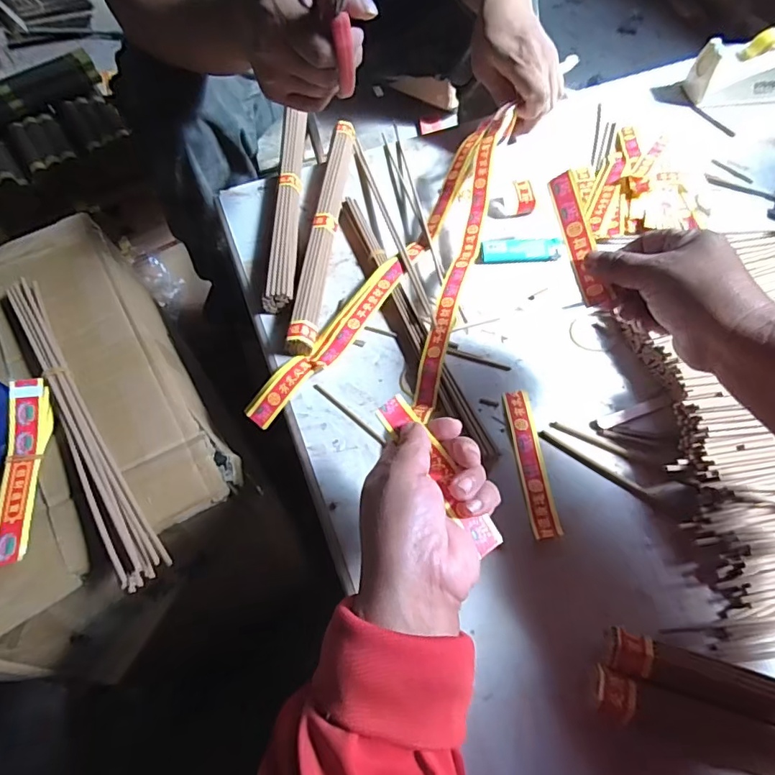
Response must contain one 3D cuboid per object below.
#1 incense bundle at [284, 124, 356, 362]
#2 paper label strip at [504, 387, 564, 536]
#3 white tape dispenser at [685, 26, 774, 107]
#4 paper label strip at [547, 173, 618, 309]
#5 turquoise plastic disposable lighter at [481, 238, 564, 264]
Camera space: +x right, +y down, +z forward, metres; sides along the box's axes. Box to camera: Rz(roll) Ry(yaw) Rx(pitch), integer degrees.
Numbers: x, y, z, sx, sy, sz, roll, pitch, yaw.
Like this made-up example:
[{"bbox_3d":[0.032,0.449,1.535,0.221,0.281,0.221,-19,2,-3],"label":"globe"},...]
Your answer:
[{"bbox_3d":[-0.062,-0.170,0.522,0.025,0.020,0.316,4,60,5],"label":"incense bundle"},{"bbox_3d":[0.111,0.055,0.397,0.021,0.004,0.120,-5,59,0],"label":"paper label strip"},{"bbox_3d":[0.428,-0.378,0.610,0.109,0.059,0.063,-6,59,-1],"label":"white tape dispenser"},{"bbox_3d":[0.134,-0.105,0.359,0.019,0.008,0.104,-18,72,24],"label":"paper label strip"},{"bbox_3d":[0.131,-0.135,0.503,0.077,0.007,0.026,-2,59,1],"label":"turquoise plastic disposable lighter"}]

